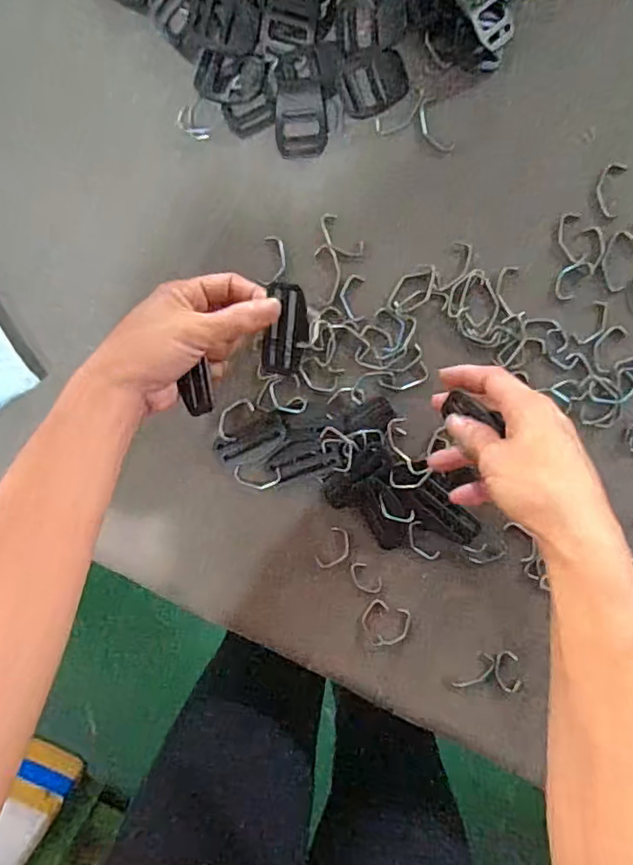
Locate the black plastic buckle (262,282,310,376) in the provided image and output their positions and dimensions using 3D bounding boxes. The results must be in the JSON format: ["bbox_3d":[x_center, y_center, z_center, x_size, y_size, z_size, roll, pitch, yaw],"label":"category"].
[{"bbox_3d":[-0.019,-0.065,0.365,0.027,0.009,0.058,12,112,5],"label":"black plastic buckle"}]

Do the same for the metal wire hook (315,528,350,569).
[{"bbox_3d":[0.014,0.091,0.438,0.021,0.004,0.035,30,99,3],"label":"metal wire hook"}]

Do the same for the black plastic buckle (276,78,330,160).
[{"bbox_3d":[-0.010,-0.217,0.395,0.035,0.005,0.049,3,97,7],"label":"black plastic buckle"}]

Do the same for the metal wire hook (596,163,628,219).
[{"bbox_3d":[0.196,-0.162,0.381,0.016,0.004,0.035,9,98,6],"label":"metal wire hook"}]

